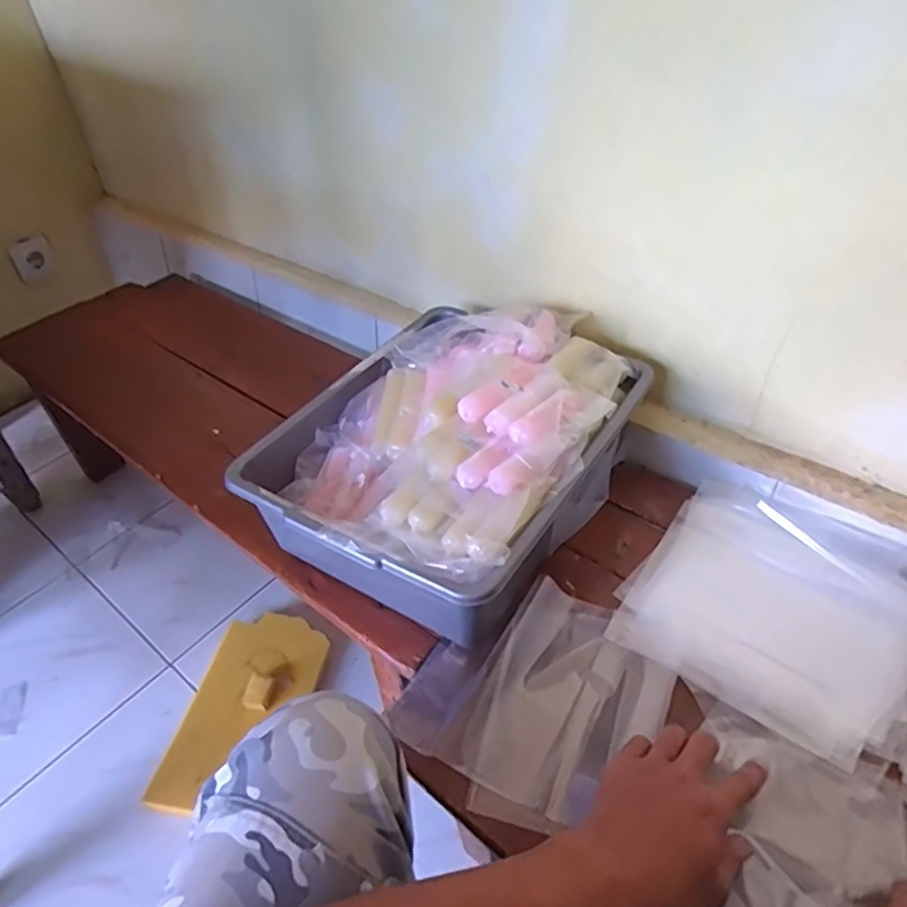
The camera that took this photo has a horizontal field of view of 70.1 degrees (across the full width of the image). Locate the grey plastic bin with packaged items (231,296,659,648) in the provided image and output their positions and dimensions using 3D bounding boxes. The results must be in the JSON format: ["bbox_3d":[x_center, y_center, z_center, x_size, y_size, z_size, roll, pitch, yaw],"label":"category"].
[{"bbox_3d":[0.002,-0.007,0.698,0.297,0.165,0.382,24,50,27],"label":"grey plastic bin with packaged items"}]

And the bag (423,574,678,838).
[{"bbox_3d":[0.094,0.219,0.562,0.149,0.026,0.208,23,49,26],"label":"bag"}]

